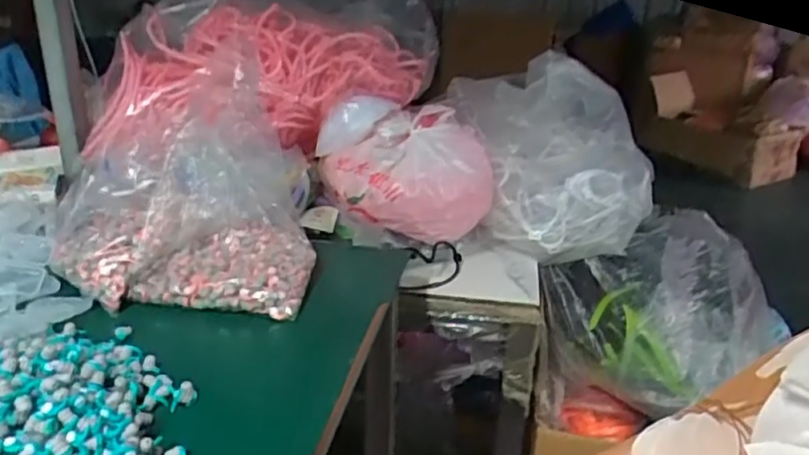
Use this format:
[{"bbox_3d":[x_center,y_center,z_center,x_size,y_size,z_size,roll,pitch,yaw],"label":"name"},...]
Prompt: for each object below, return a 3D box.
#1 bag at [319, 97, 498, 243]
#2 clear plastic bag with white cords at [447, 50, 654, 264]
[{"bbox_3d":[0.017,-0.080,0.927,0.144,0.157,0.225,22,29,39],"label":"bag"},{"bbox_3d":[0.228,-0.118,0.999,0.310,0.261,0.226,8,23,13],"label":"clear plastic bag with white cords"}]

